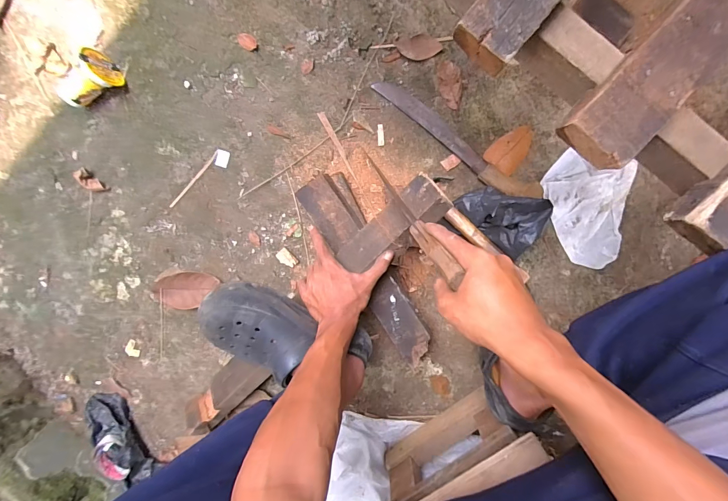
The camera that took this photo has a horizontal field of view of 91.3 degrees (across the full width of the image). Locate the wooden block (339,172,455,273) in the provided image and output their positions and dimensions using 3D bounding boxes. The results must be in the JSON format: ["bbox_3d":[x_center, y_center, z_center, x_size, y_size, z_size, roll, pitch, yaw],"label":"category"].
[{"bbox_3d":[0.042,-0.030,0.541,0.182,0.031,0.069,-41,51,20],"label":"wooden block"}]

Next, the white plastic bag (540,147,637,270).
[{"bbox_3d":[0.402,-0.071,0.651,0.149,0.007,0.196,5,98,3],"label":"white plastic bag"}]

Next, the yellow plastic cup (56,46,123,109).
[{"bbox_3d":[-0.502,-0.301,0.638,0.116,0.063,0.067,-34,94,7],"label":"yellow plastic cup"}]

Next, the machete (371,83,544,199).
[{"bbox_3d":[0.164,-0.193,0.637,0.349,0.029,0.046,36,98,-2],"label":"machete"}]

